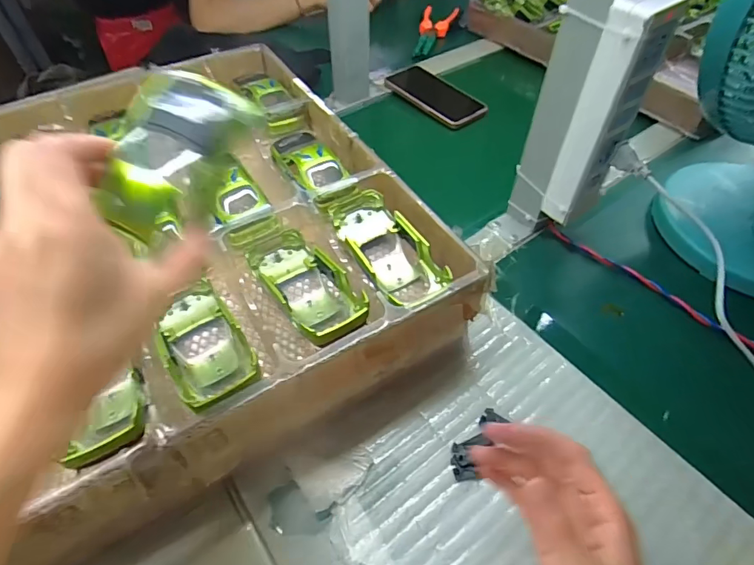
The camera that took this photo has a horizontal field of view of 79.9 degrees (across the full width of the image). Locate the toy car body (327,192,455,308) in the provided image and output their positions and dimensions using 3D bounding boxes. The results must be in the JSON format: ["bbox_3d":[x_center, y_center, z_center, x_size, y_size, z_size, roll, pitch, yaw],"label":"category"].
[{"bbox_3d":[0.007,-0.032,0.384,0.049,0.032,0.121,-22,54,-17],"label":"toy car body"}]

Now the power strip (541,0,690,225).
[{"bbox_3d":[0.192,-0.139,0.379,0.047,0.200,0.030,-27,56,-20],"label":"power strip"}]

